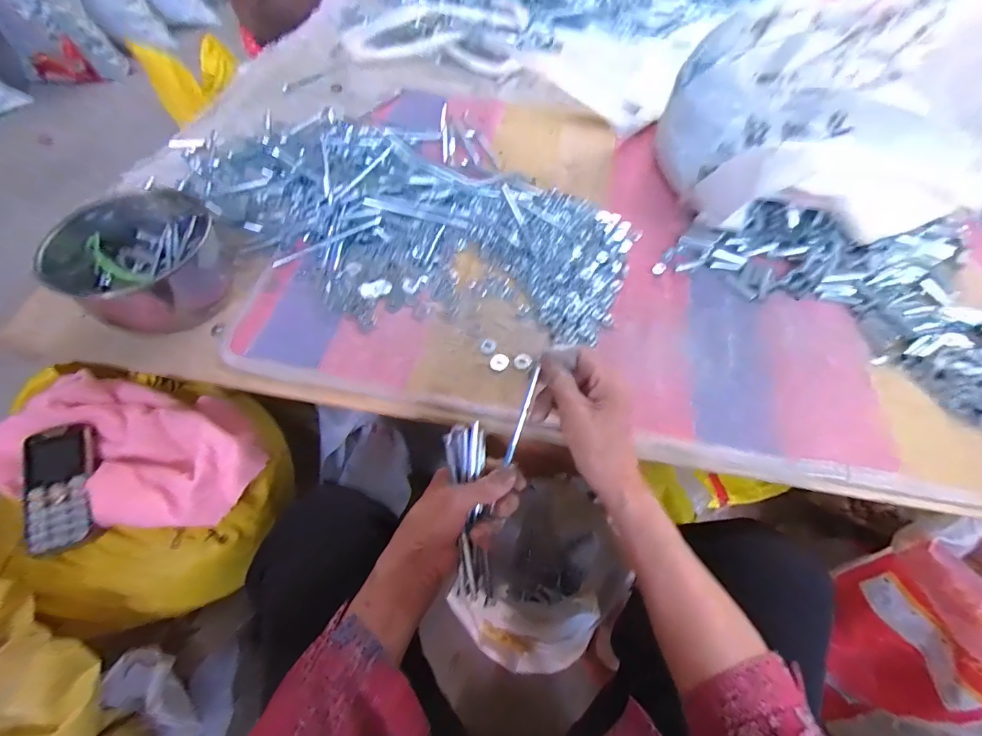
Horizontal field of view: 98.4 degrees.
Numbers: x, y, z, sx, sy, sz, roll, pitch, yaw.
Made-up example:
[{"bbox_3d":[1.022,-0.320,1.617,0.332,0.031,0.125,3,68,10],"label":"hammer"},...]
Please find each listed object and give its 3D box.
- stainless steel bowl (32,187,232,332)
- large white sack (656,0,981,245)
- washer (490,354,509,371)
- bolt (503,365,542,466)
[{"bbox_3d":[-0.399,-0.115,0.493,0.174,0.105,0.147,-35,66,-20],"label":"stainless steel bowl"},{"bbox_3d":[0.471,-0.341,0.567,0.427,0.206,0.309,13,60,7],"label":"large white sack"},{"bbox_3d":[0.010,-0.007,0.476,0.019,0.004,0.022,15,60,8],"label":"washer"},{"bbox_3d":[0.029,0.043,0.383,0.007,0.006,0.091,18,92,12],"label":"bolt"}]

